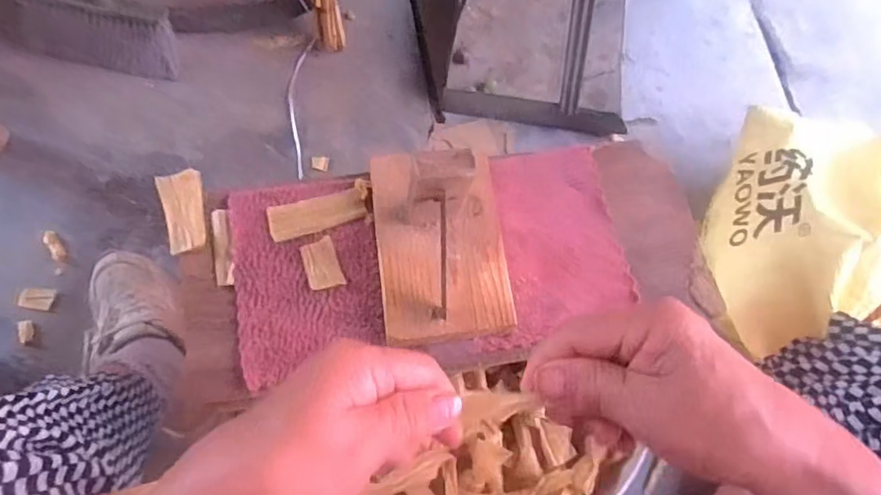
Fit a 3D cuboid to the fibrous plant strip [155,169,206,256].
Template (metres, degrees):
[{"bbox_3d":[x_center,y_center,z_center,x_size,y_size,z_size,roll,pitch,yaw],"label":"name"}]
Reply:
[{"bbox_3d":[-0.190,-0.028,0.423,0.029,0.007,0.068,-13,65,-22],"label":"fibrous plant strip"}]

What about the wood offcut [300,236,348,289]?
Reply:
[{"bbox_3d":[-0.085,0.012,0.409,0.024,0.006,0.037,-18,72,-9],"label":"wood offcut"}]

